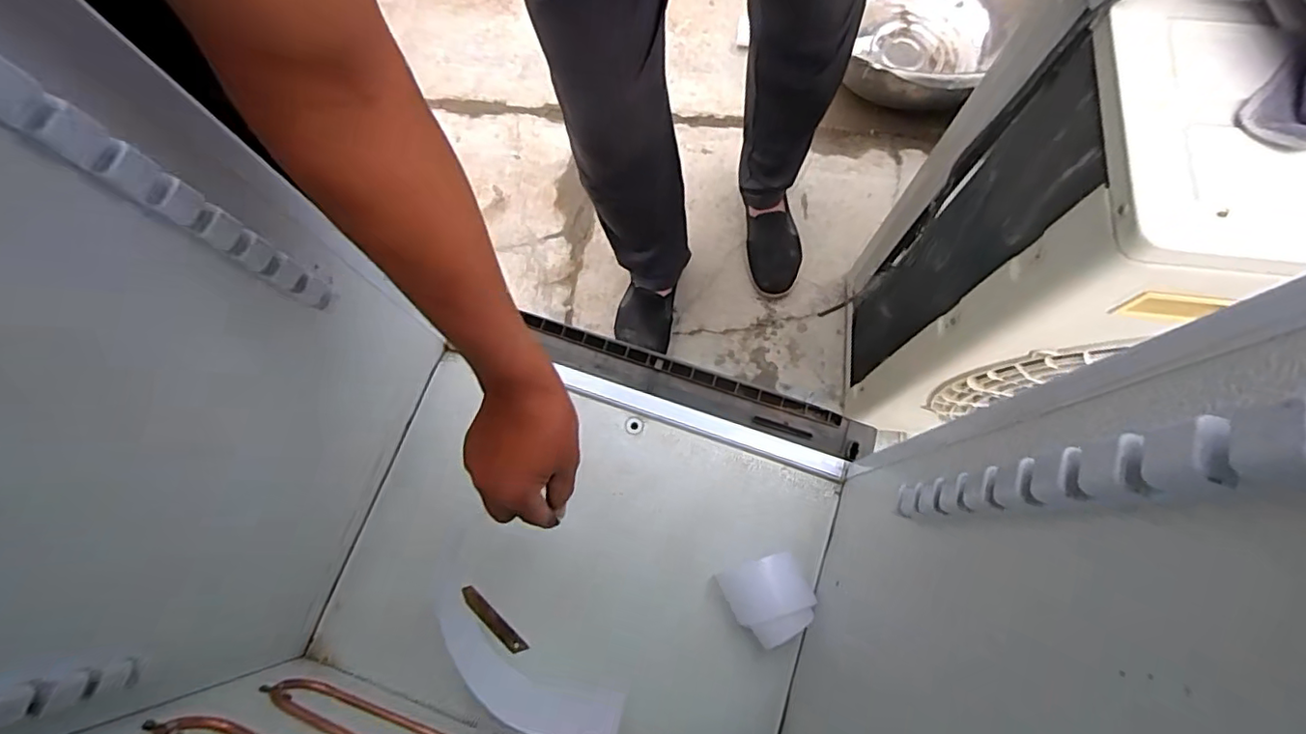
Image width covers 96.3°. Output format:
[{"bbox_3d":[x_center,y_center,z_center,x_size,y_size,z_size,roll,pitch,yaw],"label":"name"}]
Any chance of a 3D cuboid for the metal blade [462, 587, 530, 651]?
[{"bbox_3d":[-0.180,0.285,0.660,0.095,0.004,0.017,44,68,5],"label":"metal blade"}]

